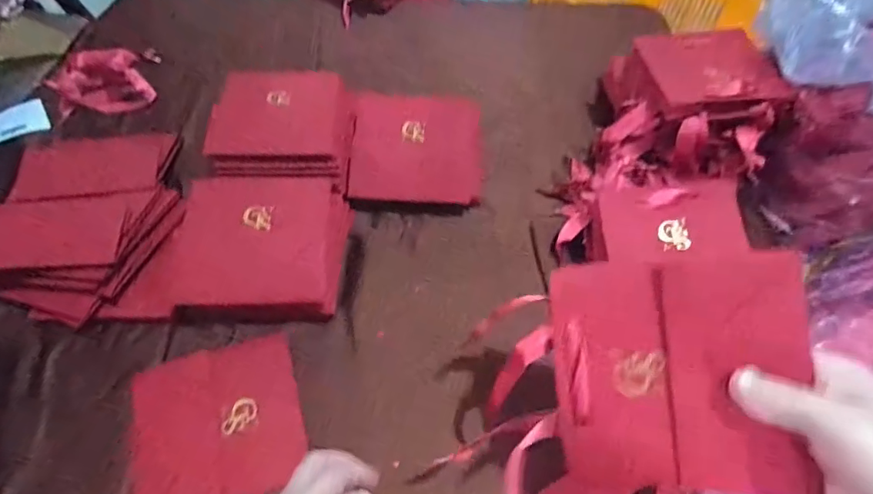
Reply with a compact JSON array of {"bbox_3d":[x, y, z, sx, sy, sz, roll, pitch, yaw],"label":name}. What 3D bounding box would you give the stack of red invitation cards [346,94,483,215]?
[{"bbox_3d":[-0.022,-0.114,0.596,0.153,0.018,0.145,3,77,-4],"label":"stack of red invitation cards"}]

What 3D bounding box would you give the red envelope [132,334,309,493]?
[{"bbox_3d":[-0.190,0.153,0.433,0.136,0.010,0.143,-13,55,-13],"label":"red envelope"}]

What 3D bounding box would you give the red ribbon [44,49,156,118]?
[{"bbox_3d":[-0.481,-0.236,0.710,0.117,0.028,0.146,-27,60,-22],"label":"red ribbon"}]

